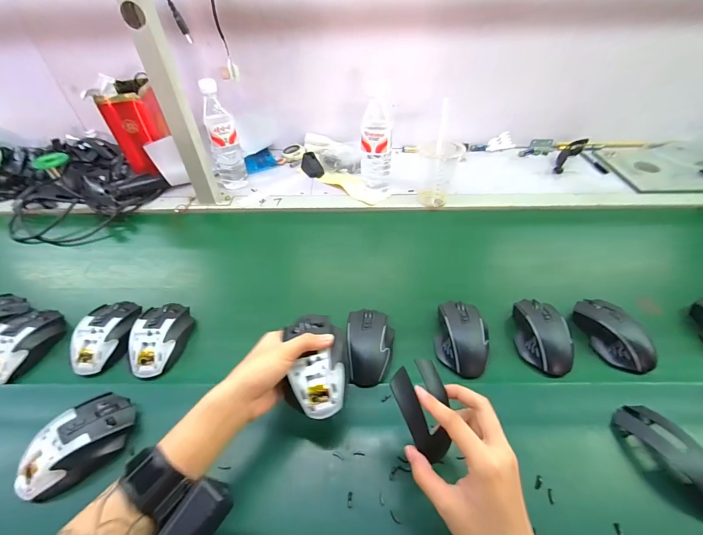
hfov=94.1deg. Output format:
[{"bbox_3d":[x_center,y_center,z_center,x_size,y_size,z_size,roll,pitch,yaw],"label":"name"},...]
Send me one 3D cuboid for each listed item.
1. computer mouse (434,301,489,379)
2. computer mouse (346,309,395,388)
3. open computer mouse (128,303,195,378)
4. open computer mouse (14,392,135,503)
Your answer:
[{"bbox_3d":[0.157,0.096,0.469,0.067,0.035,0.108,5,47,4],"label":"computer mouse"},{"bbox_3d":[0.026,0.107,0.456,0.064,0.035,0.106,2,47,2],"label":"computer mouse"},{"bbox_3d":[-0.275,0.097,0.475,0.071,0.031,0.109,-5,47,-5],"label":"open computer mouse"},{"bbox_3d":[-0.311,0.200,0.371,0.068,0.044,0.119,33,54,27],"label":"open computer mouse"}]

